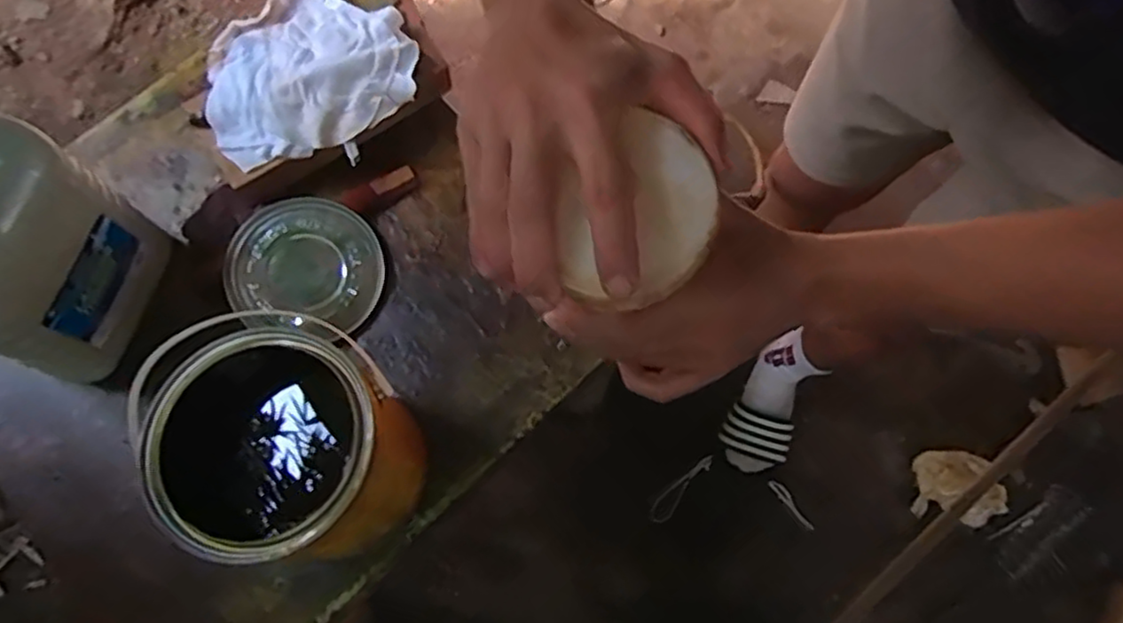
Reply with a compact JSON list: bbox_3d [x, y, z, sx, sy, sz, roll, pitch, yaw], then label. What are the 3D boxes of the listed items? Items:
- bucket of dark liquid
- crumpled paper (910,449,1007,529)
[{"bbox_3d":[-0.212,0.107,0.577,0.171,0.197,0.157,-1,71,2],"label":"bucket of dark liquid"},{"bbox_3d":[0.659,0.289,1.121,0.147,0.038,0.114,8,71,5],"label":"crumpled paper"}]

